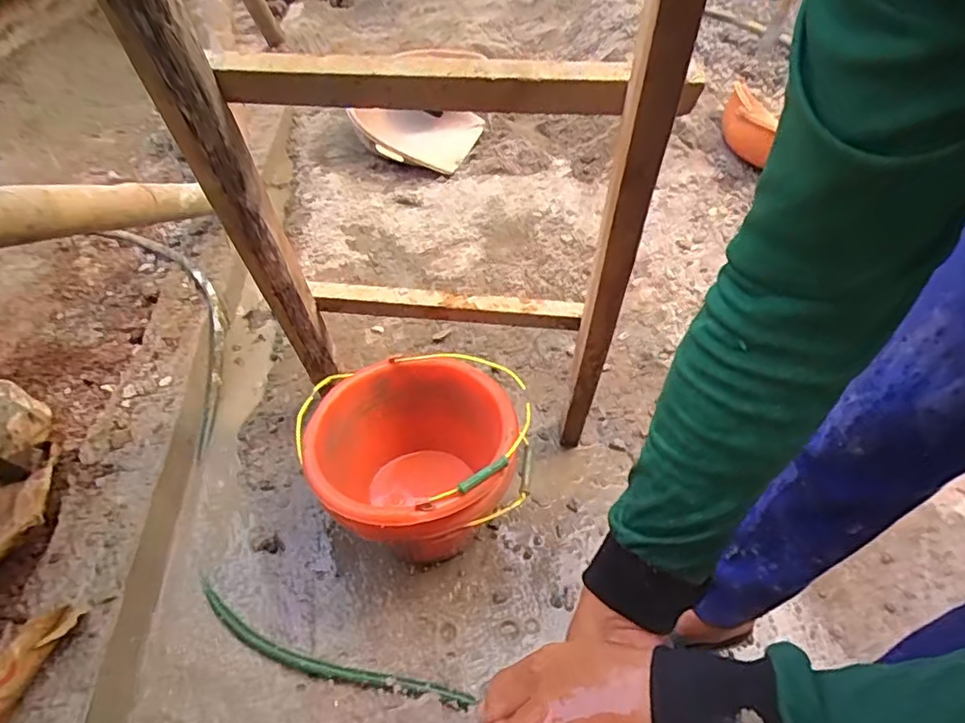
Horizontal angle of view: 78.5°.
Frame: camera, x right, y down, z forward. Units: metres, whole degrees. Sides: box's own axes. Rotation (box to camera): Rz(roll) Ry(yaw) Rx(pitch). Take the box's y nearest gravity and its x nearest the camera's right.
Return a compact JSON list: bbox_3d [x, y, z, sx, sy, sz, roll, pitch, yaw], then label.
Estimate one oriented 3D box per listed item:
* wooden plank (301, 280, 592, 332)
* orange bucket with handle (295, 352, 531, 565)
[{"bbox_3d":[-0.055,-0.084,0.892,0.398,0.052,0.027,7,47,1],"label":"wooden plank"},{"bbox_3d":[-0.105,0.161,0.904,0.310,0.247,0.283,3,47,-3],"label":"orange bucket with handle"}]

